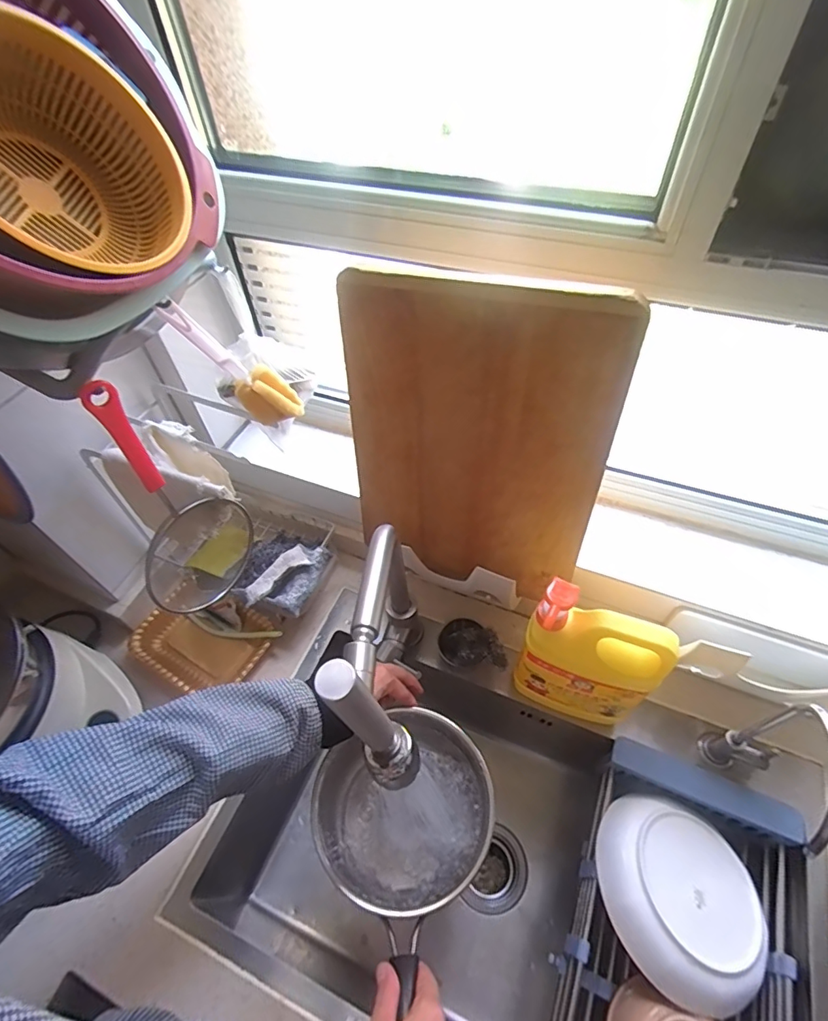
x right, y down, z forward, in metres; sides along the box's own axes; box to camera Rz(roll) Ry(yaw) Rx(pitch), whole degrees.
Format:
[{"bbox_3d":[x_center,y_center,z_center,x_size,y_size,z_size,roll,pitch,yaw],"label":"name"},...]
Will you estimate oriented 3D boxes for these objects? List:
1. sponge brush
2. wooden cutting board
[{"bbox_3d":[-0.182,-0.144,0.518,0.041,0.213,0.052,33,85,25],"label":"sponge brush"},{"bbox_3d":[0.059,-0.063,0.557,0.291,0.368,0.015,15,44,18],"label":"wooden cutting board"}]

